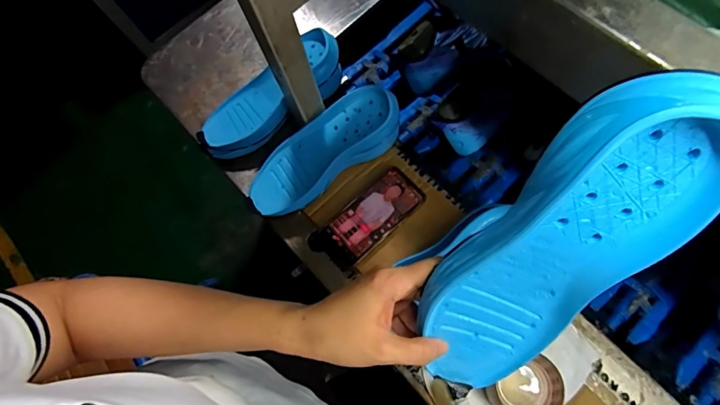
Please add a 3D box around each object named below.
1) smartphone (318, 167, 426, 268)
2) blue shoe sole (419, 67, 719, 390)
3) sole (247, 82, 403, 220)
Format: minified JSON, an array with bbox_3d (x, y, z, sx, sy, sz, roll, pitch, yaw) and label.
[{"bbox_3d":[0.019,0.021,0.628,0.164,0.014,0.077,-40,74,-5],"label":"smartphone"},{"bbox_3d":[0.112,0.032,0.266,0.095,0.253,0.048,20,38,-6],"label":"blue shoe sole"},{"bbox_3d":[-0.052,-0.071,0.635,0.252,0.070,0.097,-36,71,6],"label":"sole"}]

